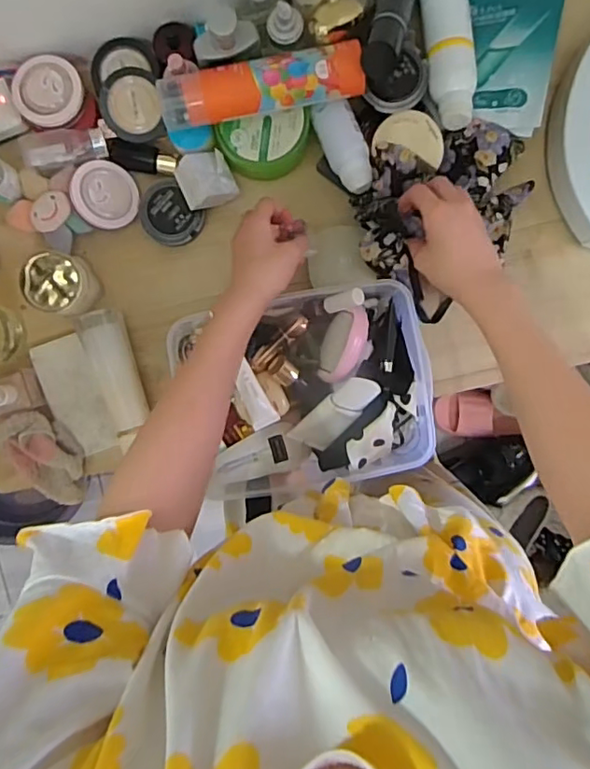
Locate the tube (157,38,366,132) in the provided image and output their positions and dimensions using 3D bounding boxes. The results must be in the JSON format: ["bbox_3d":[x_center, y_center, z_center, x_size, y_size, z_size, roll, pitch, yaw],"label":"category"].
[{"bbox_3d":[-0.034,-0.292,0.563,0.197,0.056,0.046,-11,95,2],"label":"tube"}]

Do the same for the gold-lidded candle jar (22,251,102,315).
[{"bbox_3d":[-0.250,-0.109,0.611,0.060,0.065,0.060,0,95,1],"label":"gold-lidded candle jar"}]

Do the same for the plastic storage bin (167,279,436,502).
[{"bbox_3d":[0.011,0.008,0.615,0.255,0.087,0.205,-14,95,2],"label":"plastic storage bin"}]

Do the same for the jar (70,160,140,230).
[{"bbox_3d":[-0.205,-0.206,0.615,0.068,0.014,0.070,-47,124,-22],"label":"jar"}]

